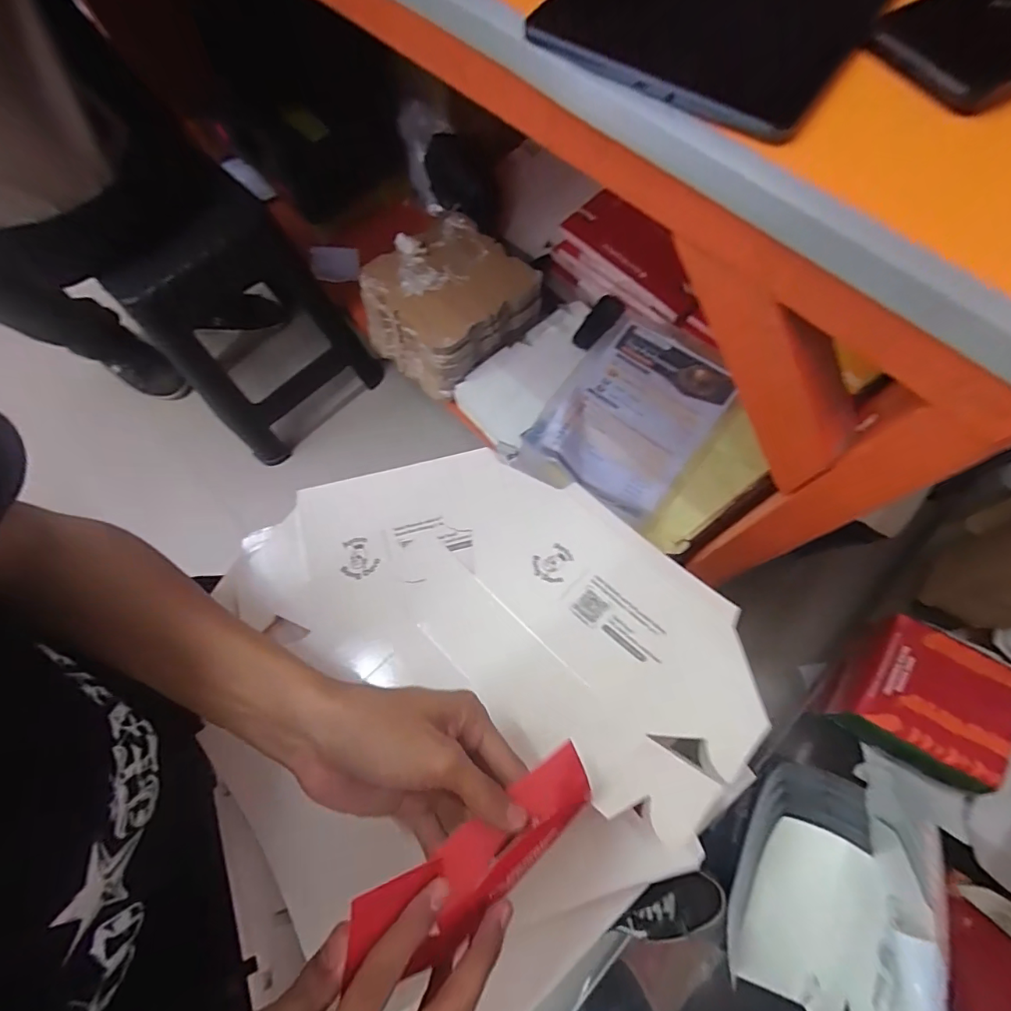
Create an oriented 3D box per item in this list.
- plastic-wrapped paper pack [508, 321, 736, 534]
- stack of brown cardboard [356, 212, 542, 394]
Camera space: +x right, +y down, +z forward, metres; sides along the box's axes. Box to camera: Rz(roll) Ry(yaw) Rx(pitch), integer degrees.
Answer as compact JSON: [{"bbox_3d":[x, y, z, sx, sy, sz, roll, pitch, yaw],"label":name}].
[{"bbox_3d":[0.186,-0.134,0.774,0.222,0.025,0.320,35,76,13],"label":"plastic-wrapped paper pack"},{"bbox_3d":[-0.109,-0.382,0.956,0.281,0.124,0.254,-42,74,-11],"label":"stack of brown cardboard"}]

